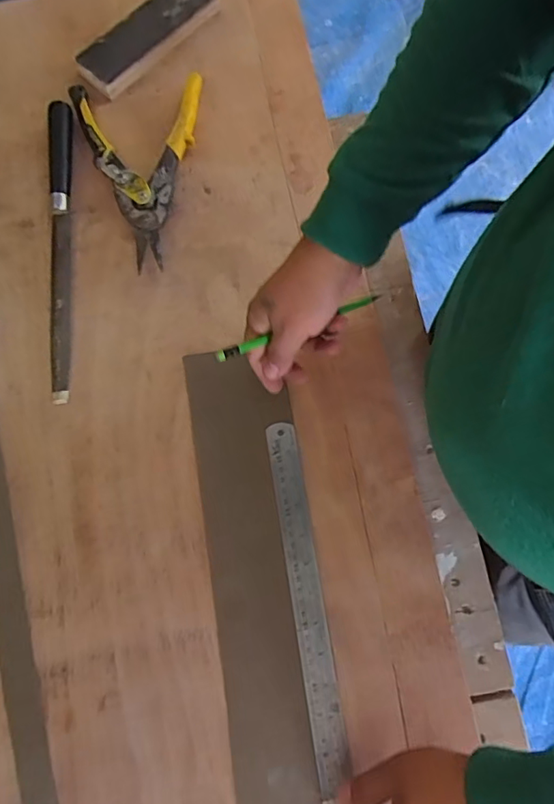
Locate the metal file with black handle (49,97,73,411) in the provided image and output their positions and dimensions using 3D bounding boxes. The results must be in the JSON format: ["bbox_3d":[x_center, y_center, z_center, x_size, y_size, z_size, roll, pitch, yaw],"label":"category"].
[{"bbox_3d":[-0.226,-0.164,0.558,0.023,0.014,0.331,-5,77,0],"label":"metal file with black handle"}]

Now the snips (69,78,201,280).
[{"bbox_3d":[-0.144,-0.246,0.572,0.136,0.026,0.216,-6,77,-1],"label":"snips"}]

